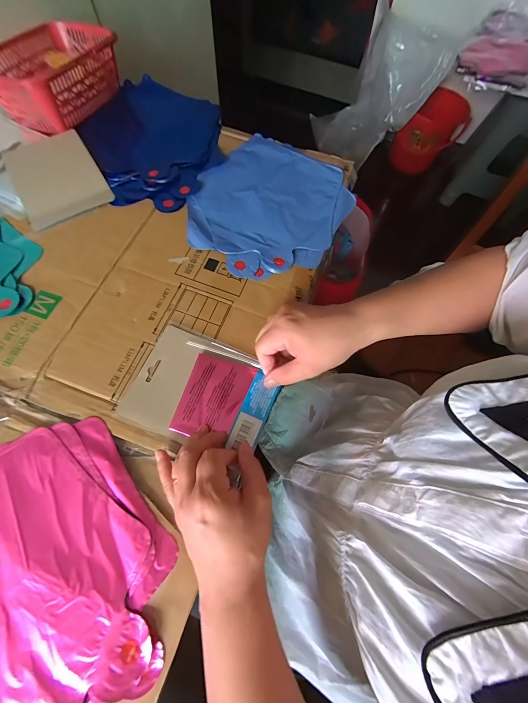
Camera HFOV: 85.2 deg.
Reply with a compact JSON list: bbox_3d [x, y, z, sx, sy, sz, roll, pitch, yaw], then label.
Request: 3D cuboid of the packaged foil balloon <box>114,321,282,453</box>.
[{"bbox_3d":[-0.066,0.041,0.316,0.151,0.009,0.116,21,69,7],"label":"packaged foil balloon"}]

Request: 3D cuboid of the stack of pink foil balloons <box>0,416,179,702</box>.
[{"bbox_3d":[-0.224,0.196,0.246,0.267,0.006,0.231,-18,69,-9],"label":"stack of pink foil balloons"}]

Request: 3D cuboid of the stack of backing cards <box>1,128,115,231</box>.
[{"bbox_3d":[-0.312,-0.267,0.429,0.116,0.008,0.192,-30,71,-13],"label":"stack of backing cards"}]

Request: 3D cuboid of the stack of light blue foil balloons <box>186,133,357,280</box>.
[{"bbox_3d":[0.008,-0.219,0.419,0.210,0.006,0.250,31,70,11],"label":"stack of light blue foil balloons"}]

